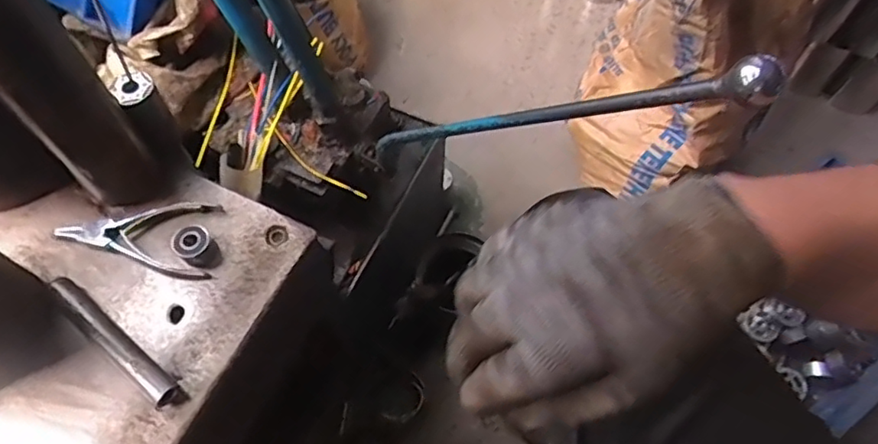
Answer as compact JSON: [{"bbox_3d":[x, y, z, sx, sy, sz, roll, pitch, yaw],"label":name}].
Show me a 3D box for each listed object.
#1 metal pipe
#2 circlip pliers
[{"bbox_3d":[-0.259,0.091,0.469,0.143,0.018,0.020,36,66,17],"label":"metal pipe"},{"bbox_3d":[-0.262,0.015,0.517,0.132,0.010,0.069,0,61,-1],"label":"circlip pliers"}]

